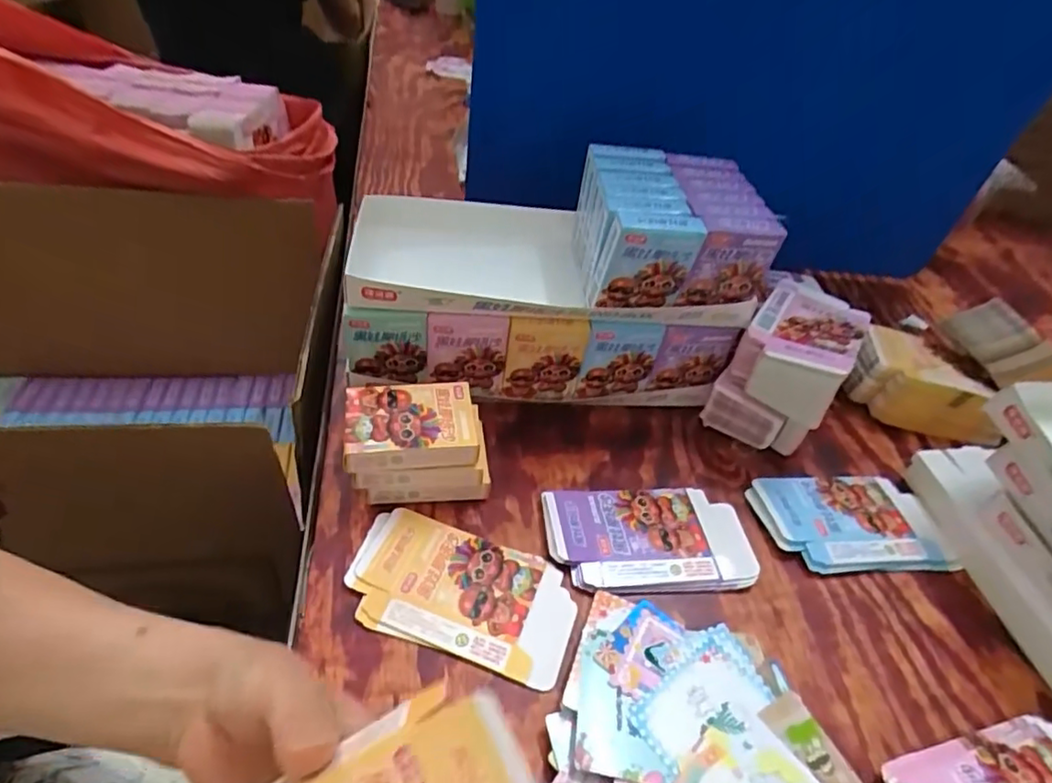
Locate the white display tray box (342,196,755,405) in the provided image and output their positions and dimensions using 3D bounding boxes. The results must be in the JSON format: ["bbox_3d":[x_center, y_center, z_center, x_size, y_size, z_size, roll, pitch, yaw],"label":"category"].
[{"bbox_3d":[0.012,-0.081,0.572,0.333,0.131,0.159,2,42,-6],"label":"white display tray box"}]

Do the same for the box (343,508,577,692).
[{"bbox_3d":[-0.044,0.133,0.414,0.153,0.006,0.087,16,42,10],"label":"box"}]

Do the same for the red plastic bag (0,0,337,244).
[{"bbox_3d":[-0.467,-0.336,0.692,0.485,0.162,0.188,6,43,-3],"label":"red plastic bag"}]

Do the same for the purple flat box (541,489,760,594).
[{"bbox_3d":[0.092,0.110,0.461,0.151,0.007,0.088,0,42,-9],"label":"purple flat box"}]

